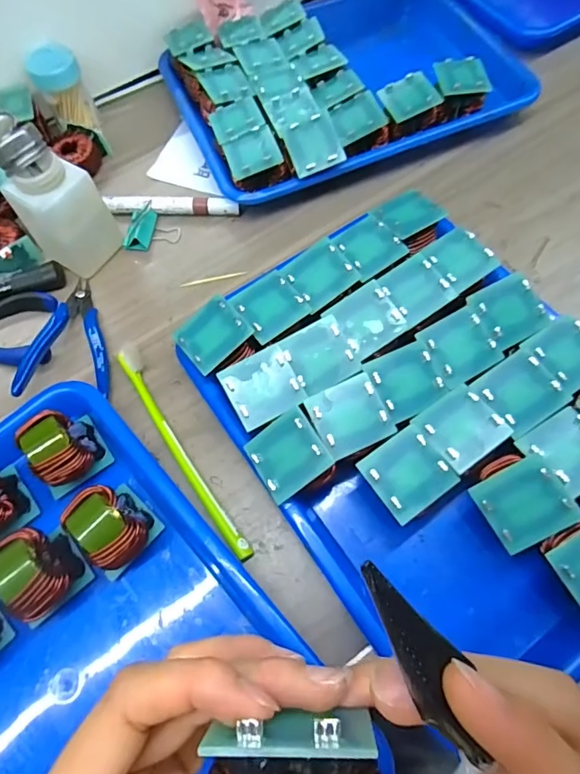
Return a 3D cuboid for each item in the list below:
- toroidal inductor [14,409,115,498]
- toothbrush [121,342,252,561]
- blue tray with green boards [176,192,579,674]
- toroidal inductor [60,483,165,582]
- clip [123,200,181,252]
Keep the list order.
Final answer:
[{"bbox_3d":[-0.157,0.044,0.318,0.046,0.048,0.045,-35,68,-14],"label":"toroidal inductor"},{"bbox_3d":[-0.081,0.041,0.337,0.015,0.015,0.189,-31,68,-11],"label":"toothbrush"},{"bbox_3d":[0.098,0.021,0.316,0.247,0.065,0.310,-31,69,-11],"label":"blue tray with green boards"},{"bbox_3d":[-0.115,0.091,0.296,0.047,0.048,0.045,40,72,18],"label":"toroidal inductor"},{"bbox_3d":[-0.128,-0.148,0.422,0.047,0.026,0.041,6,67,5],"label":"clip"}]

